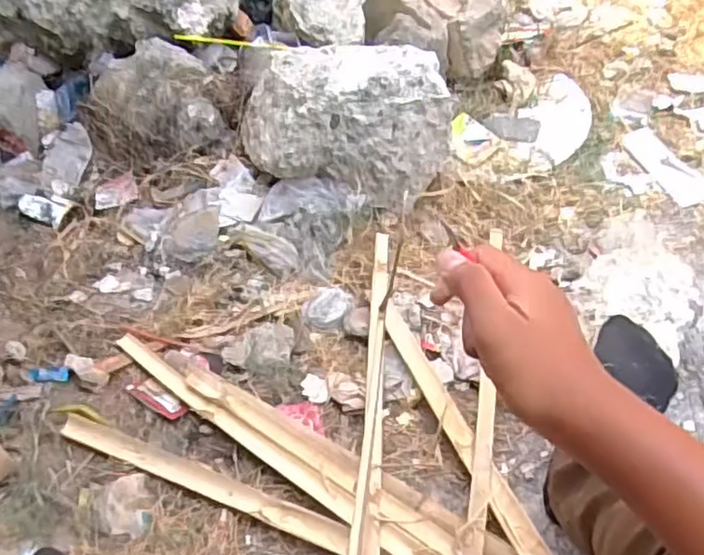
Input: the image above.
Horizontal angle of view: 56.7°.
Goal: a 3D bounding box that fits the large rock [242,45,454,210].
[{"bbox_3d":[-0.016,-0.263,1.081,0.346,0.202,0.189,6,51,11],"label":"large rock"}]

